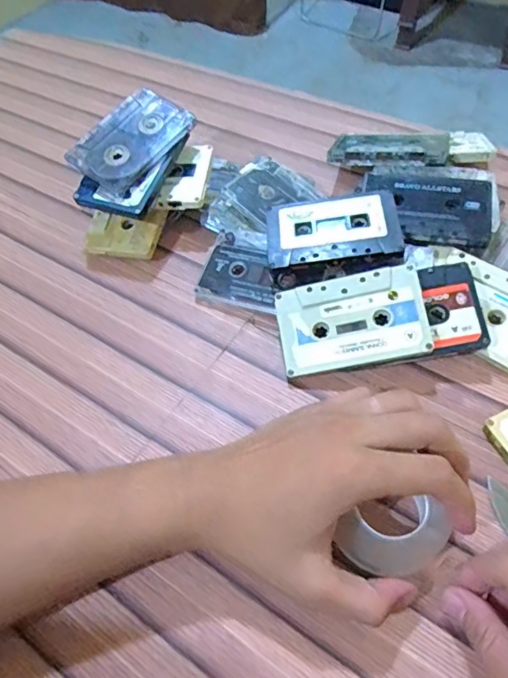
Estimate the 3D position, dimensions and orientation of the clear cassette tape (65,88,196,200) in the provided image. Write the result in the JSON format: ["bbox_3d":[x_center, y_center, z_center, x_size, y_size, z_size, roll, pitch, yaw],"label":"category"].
[{"bbox_3d":[-0.103,-0.169,0.435,0.065,0.007,0.101,37,73,13],"label":"clear cassette tape"}]

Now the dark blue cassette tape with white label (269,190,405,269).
[{"bbox_3d":[0.061,-0.088,0.397,0.097,0.015,0.071,-6,55,1],"label":"dark blue cassette tape with white label"}]

